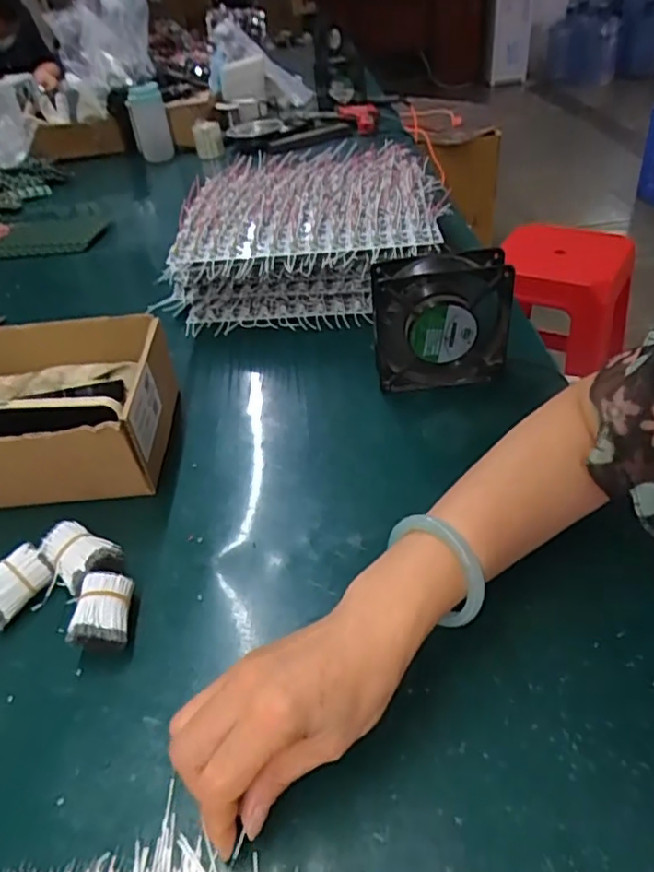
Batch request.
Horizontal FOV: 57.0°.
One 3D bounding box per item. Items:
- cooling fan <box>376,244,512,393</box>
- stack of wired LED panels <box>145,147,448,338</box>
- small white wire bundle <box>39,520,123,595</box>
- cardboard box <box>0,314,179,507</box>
[{"bbox_3d":[0.106,-0.102,0.561,0.122,0.123,0.043,-3,41,3],"label":"cooling fan"},{"bbox_3d":[-0.022,-0.265,0.786,0.326,0.120,0.327,-1,41,6],"label":"stack of wired LED panels"},{"bbox_3d":[-0.181,0.088,0.444,0.055,0.024,0.044,29,52,34],"label":"small white wire bundle"},{"bbox_3d":[-0.258,-0.024,0.537,0.218,0.092,0.167,-6,41,0],"label":"cardboard box"}]

